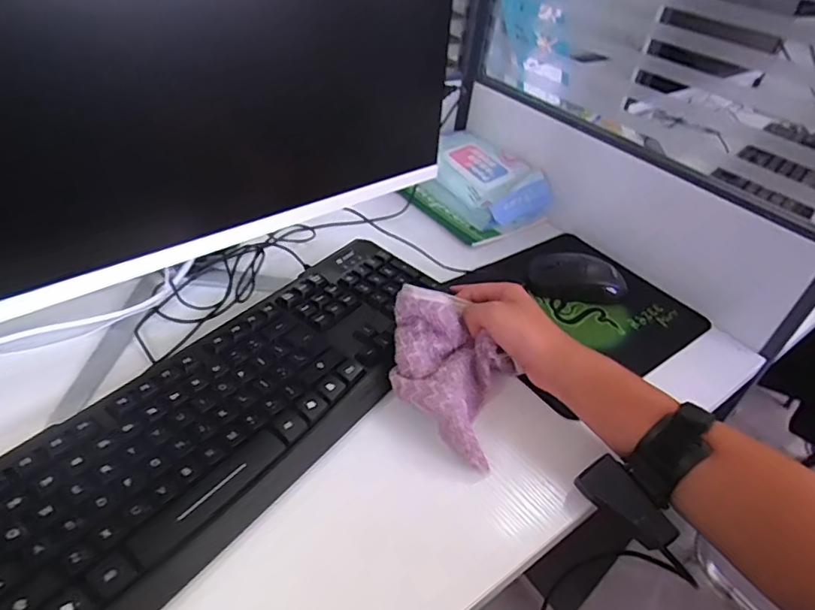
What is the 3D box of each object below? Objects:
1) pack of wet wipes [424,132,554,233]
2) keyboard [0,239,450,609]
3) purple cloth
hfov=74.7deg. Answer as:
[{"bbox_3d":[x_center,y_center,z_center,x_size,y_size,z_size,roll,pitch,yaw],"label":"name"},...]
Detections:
[{"bbox_3d":[0.086,-0.173,0.714,0.117,0.057,0.186,-22,48,-32],"label":"pack of wet wipes"},{"bbox_3d":[-0.121,0.069,0.426,0.154,0.023,0.422,26,44,21],"label":"keyboard"},{"bbox_3d":[0.036,0.053,0.442,0.098,0.067,0.133,8,39,0],"label":"purple cloth"}]

